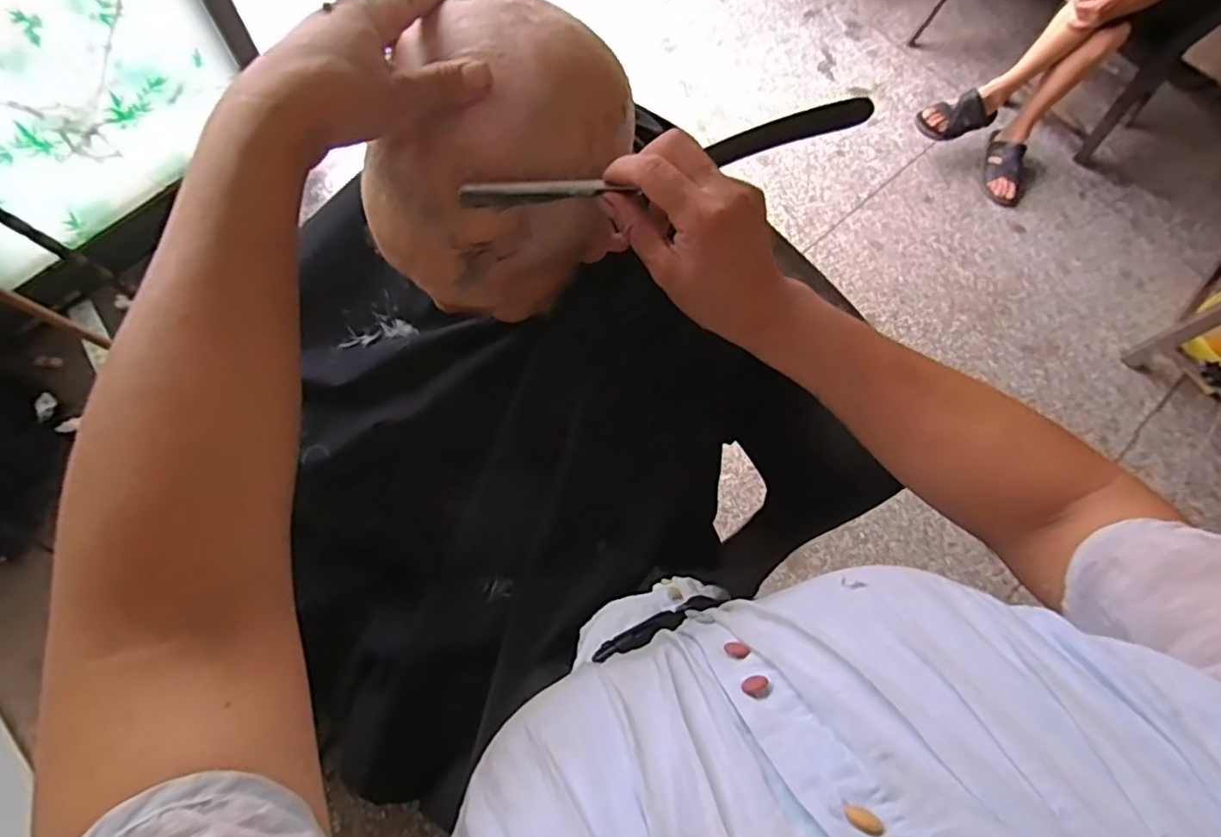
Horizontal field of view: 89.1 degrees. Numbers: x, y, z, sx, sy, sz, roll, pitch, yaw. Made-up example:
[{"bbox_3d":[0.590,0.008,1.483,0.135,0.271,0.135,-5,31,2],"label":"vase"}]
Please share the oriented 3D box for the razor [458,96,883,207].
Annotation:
[{"bbox_3d":[0.031,-0.143,0.350,0.227,0.040,0.022,-16,74,-4],"label":"razor"}]

